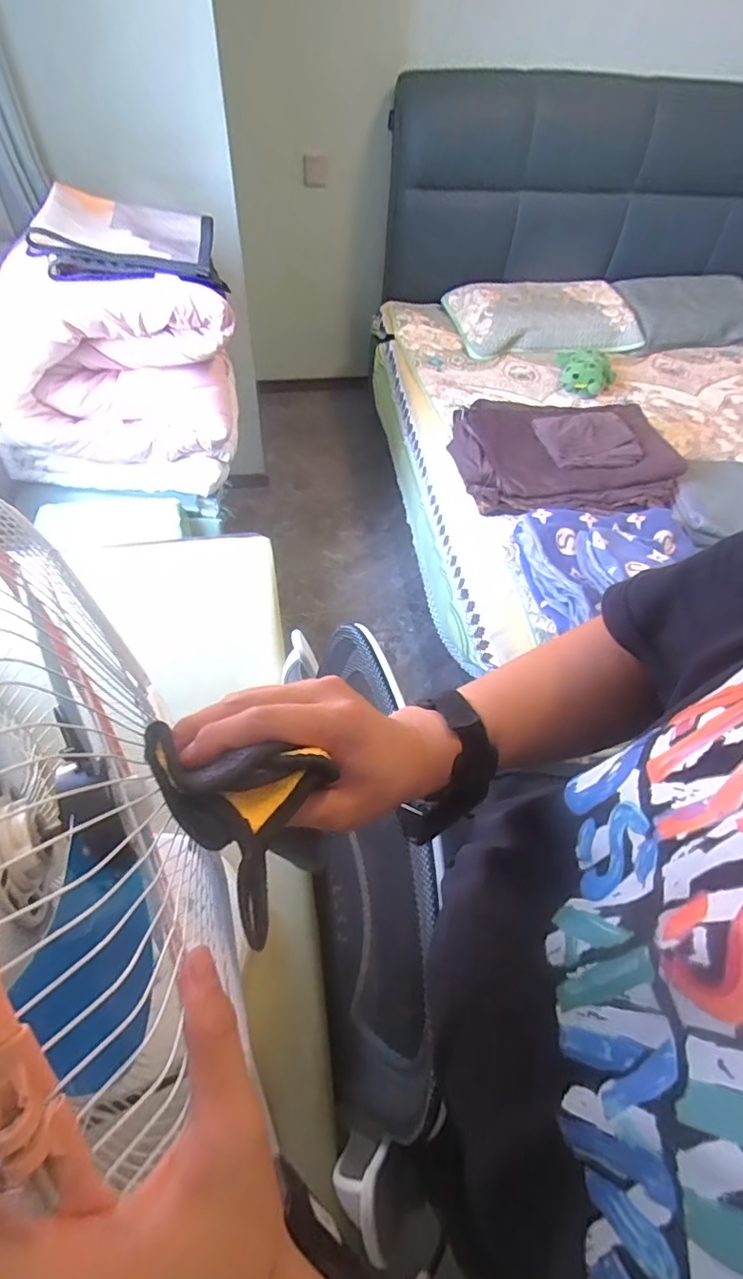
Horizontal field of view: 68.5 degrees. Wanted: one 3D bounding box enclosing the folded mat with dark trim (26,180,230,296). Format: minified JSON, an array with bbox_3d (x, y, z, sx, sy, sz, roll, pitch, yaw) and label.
[{"bbox_3d":[-0.500,-0.851,1.141,0.350,0.101,0.276,-4,52,-8],"label":"folded mat with dark trim"}]

